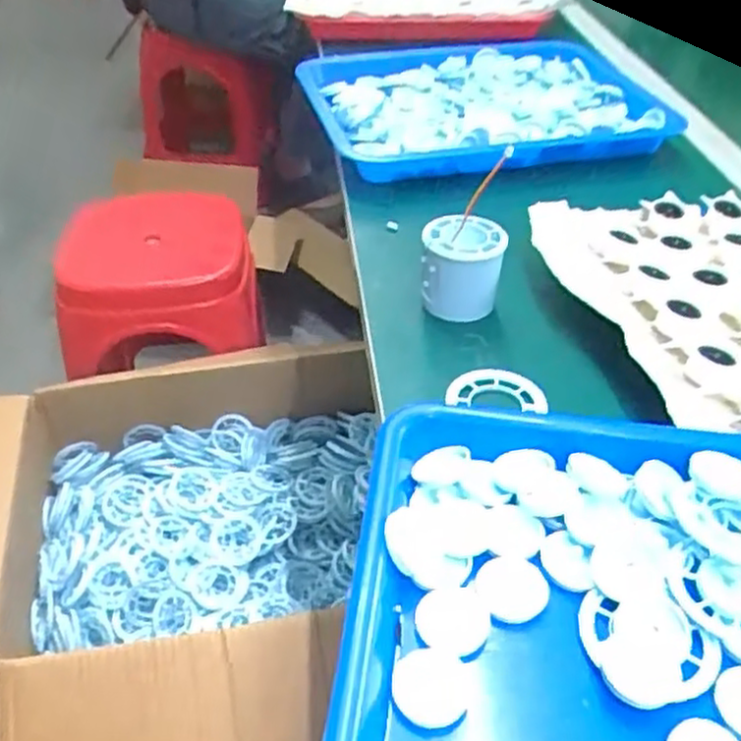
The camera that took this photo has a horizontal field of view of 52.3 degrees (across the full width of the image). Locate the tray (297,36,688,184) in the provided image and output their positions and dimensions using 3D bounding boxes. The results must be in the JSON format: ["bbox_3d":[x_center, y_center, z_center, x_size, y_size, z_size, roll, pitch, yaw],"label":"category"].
[{"bbox_3d":[0.109,-0.277,0.777,0.327,0.046,0.280,-11,42,-14],"label":"tray"}]

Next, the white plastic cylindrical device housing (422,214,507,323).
[{"bbox_3d":[0.061,-0.069,0.510,0.055,0.058,0.046,7,41,7],"label":"white plastic cylindrical device housing"}]

